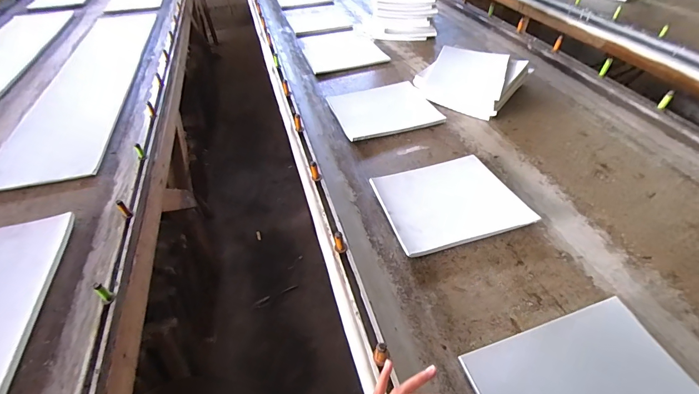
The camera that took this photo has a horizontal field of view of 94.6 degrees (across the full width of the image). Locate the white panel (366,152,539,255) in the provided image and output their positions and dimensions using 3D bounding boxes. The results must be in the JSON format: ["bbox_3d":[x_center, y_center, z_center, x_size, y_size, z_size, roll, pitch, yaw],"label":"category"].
[{"bbox_3d":[0.199,0.002,0.659,0.258,0.016,0.210,-12,49,-10],"label":"white panel"}]

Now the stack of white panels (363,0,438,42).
[{"bbox_3d":[0.197,-0.716,1.243,0.279,0.170,0.197,2,47,6],"label":"stack of white panels"}]

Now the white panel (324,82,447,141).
[{"bbox_3d":[0.094,-0.251,0.908,0.260,0.026,0.225,-14,48,-9],"label":"white panel"}]

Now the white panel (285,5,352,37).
[{"bbox_3d":[-0.150,-0.823,1.490,0.252,0.014,0.354,-15,48,-10],"label":"white panel"}]

